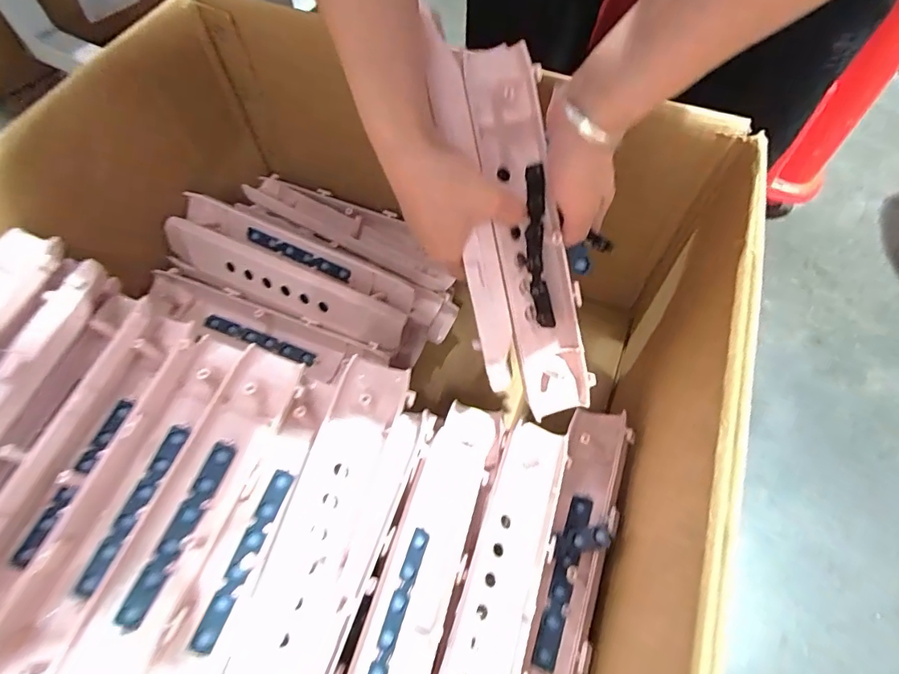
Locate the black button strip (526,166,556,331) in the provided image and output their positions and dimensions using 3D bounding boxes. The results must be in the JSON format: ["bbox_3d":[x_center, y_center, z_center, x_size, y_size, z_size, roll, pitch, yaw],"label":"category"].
[{"bbox_3d":[0.069,-0.070,0.377,0.015,0.013,0.123,-6,98,-6],"label":"black button strip"}]

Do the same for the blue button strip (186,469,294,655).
[{"bbox_3d":[-0.149,0.159,0.351,0.014,0.007,0.125,17,63,7],"label":"blue button strip"}]

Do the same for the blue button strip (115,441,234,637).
[{"bbox_3d":[-0.189,0.136,0.338,0.015,0.004,0.126,28,67,-12],"label":"blue button strip"}]

